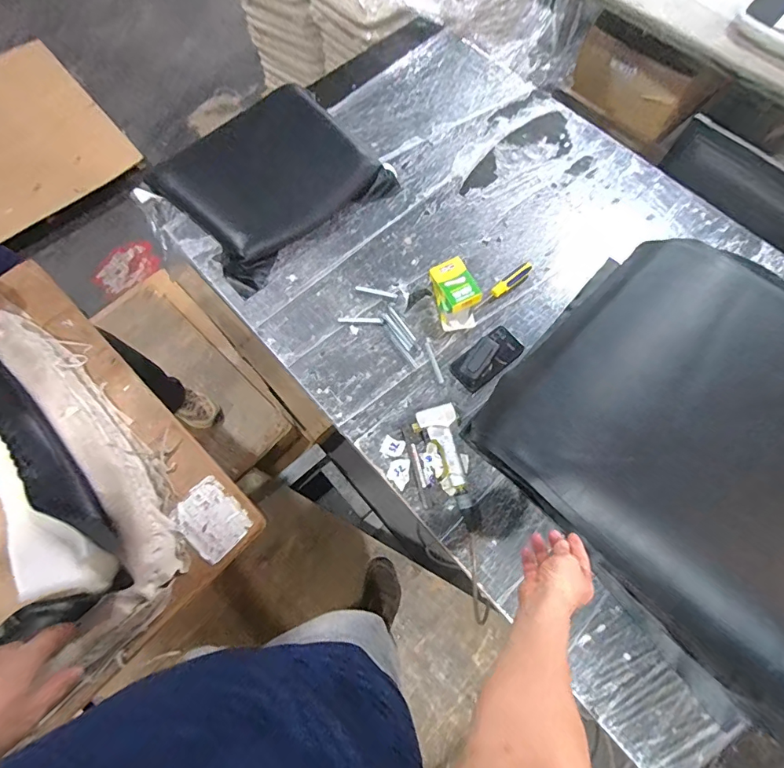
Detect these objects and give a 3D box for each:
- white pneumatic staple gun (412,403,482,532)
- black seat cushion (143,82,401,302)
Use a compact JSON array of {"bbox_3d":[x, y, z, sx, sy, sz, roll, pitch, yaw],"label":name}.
[{"bbox_3d":[0.128,0.166,0.914,0.091,0.040,0.257,-22,70,-6],"label":"white pneumatic staple gun"},{"bbox_3d":[-0.317,-0.539,1.177,0.493,0.068,0.439,-40,73,-12],"label":"black seat cushion"}]

